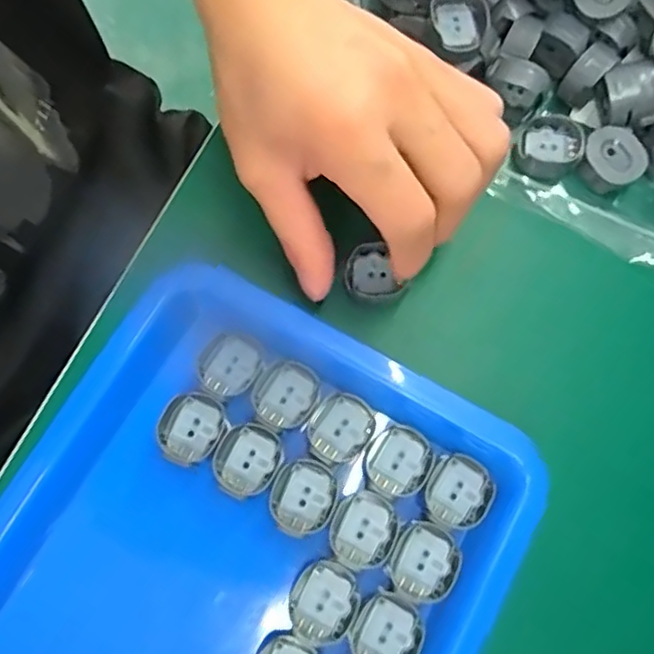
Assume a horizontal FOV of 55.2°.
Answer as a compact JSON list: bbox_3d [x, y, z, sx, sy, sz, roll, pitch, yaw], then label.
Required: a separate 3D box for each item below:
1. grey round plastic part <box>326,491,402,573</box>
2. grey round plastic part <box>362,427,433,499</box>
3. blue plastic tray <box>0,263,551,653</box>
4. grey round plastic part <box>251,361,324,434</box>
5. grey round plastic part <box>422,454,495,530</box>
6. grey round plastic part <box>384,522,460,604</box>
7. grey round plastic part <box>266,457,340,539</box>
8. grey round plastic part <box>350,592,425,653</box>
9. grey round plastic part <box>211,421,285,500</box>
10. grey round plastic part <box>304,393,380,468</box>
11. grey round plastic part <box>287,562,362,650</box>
[{"bbox_3d":[0.014,0.079,0.241,0.025,0.004,0.028,34,77,7],"label":"grey round plastic part"},{"bbox_3d":[0.029,0.054,0.250,0.025,0.004,0.027,0,76,-1],"label":"grey round plastic part"},{"bbox_3d":[-0.041,0.100,0.232,0.181,0.026,0.213,28,77,6],"label":"blue plastic tray"},{"bbox_3d":[-0.016,0.027,0.255,0.026,0.004,0.027,0,76,-1],"label":"grey round plastic part"},{"bbox_3d":[0.051,0.065,0.246,0.026,0.004,0.027,0,76,-1],"label":"grey round plastic part"},{"bbox_3d":[0.038,0.089,0.238,0.025,0.004,0.026,0,76,-1],"label":"grey round plastic part"},{"bbox_3d":[-0.009,0.067,0.244,0.026,0.004,0.029,33,77,7],"label":"grey round plastic part"},{"bbox_3d":[0.022,0.115,0.231,0.025,0.004,0.027,0,76,-1],"label":"grey round plastic part"},{"bbox_3d":[-0.032,0.052,0.248,0.025,0.004,0.028,33,77,7],"label":"grey round plastic part"},{"bbox_3d":[0.005,0.041,0.252,0.024,0.004,0.029,34,77,7],"label":"grey round plastic part"},{"bbox_3d":[-0.001,0.104,0.235,0.025,0.005,0.028,34,77,7],"label":"grey round plastic part"}]

